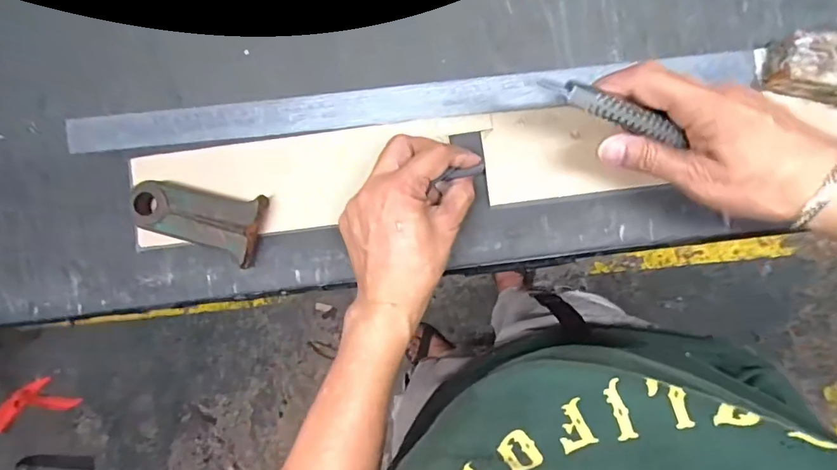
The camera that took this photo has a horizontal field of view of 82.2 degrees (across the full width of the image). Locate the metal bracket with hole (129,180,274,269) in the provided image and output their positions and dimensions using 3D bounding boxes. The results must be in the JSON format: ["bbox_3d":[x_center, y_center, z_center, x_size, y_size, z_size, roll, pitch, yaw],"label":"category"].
[{"bbox_3d":[-0.180,-0.013,0.395,0.102,0.029,0.052,12,95,3],"label":"metal bracket with hole"}]

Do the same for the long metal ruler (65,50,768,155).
[{"bbox_3d":[-0.018,-0.108,0.398,0.566,0.006,0.034,-4,77,5],"label":"long metal ruler"}]

